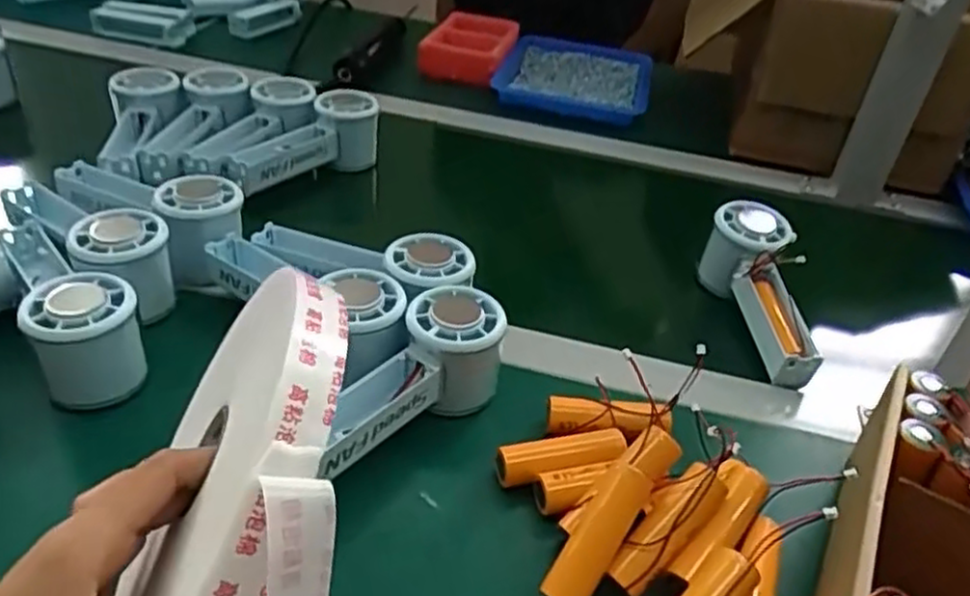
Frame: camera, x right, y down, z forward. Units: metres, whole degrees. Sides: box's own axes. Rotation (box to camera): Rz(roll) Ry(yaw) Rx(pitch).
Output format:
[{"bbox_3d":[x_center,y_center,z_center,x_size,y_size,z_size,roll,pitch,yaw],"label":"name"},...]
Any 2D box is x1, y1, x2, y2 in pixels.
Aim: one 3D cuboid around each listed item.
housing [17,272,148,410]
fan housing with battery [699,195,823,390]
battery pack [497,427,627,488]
[{"bbox_3d":[-0.227,0.026,0.423,0.056,0.063,0.057,-13,41,-24],"label":"housing"},{"bbox_3d":[0.207,-0.002,0.543,0.055,0.065,0.151,-1,55,-11],"label":"fan housing with battery"},{"bbox_3d":[0.043,0.091,0.412,0.074,0.022,0.022,-6,39,-16],"label":"battery pack"}]

